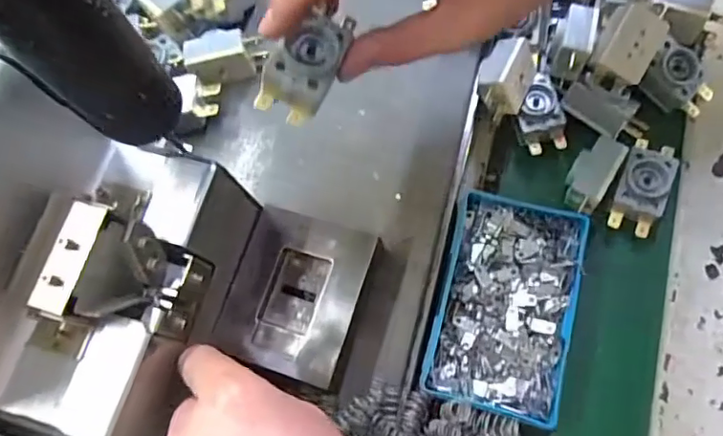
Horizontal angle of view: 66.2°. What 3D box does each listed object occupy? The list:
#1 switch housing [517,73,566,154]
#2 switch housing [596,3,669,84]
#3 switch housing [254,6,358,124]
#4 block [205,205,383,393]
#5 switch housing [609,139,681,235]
[{"bbox_3d":[0.108,-0.063,0.341,0.025,0.018,0.045,-14,70,3],"label":"switch housing"},{"bbox_3d":[0.153,-0.100,0.320,0.030,0.019,0.039,23,99,-12],"label":"switch housing"},{"bbox_3d":[-0.024,-0.066,0.236,0.029,0.018,0.048,16,75,5],"label":"switch housing"},{"bbox_3d":[-0.033,0.040,0.290,0.067,0.026,0.079,15,74,12],"label":"block"},{"bbox_3d":[0.162,-0.020,0.318,0.027,0.014,0.057,18,75,13],"label":"switch housing"}]

